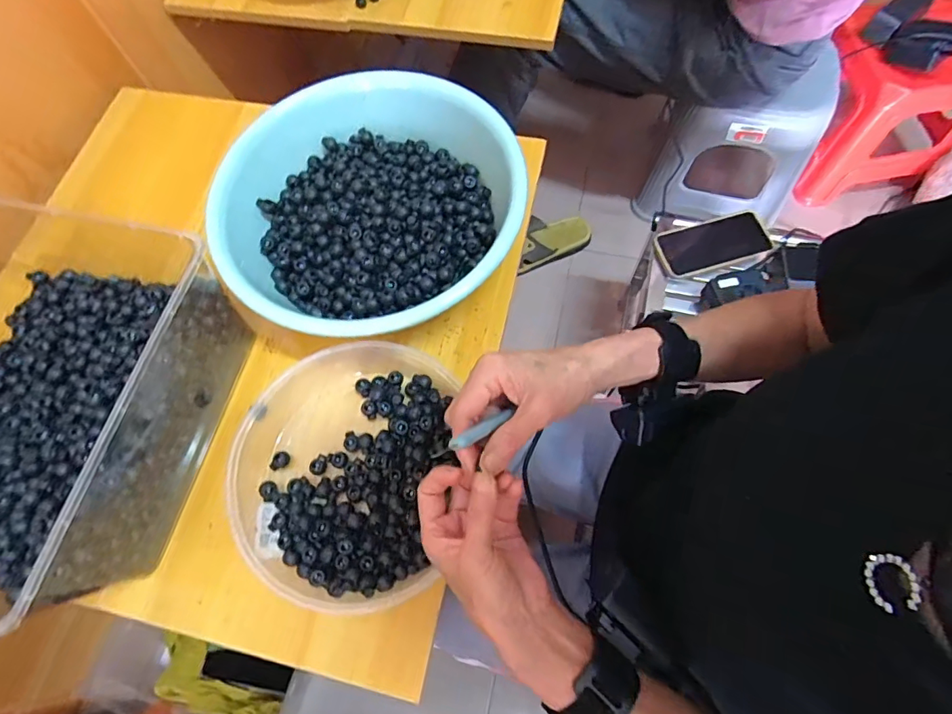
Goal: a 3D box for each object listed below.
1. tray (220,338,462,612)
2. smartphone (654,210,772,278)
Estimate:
[{"bbox_3d":[-0.117,0.102,0.453,0.220,0.055,0.227,-4,69,1],"label":"tray"},{"bbox_3d":[0.354,-0.170,0.735,0.162,0.013,0.078,-16,69,-3],"label":"smartphone"}]

